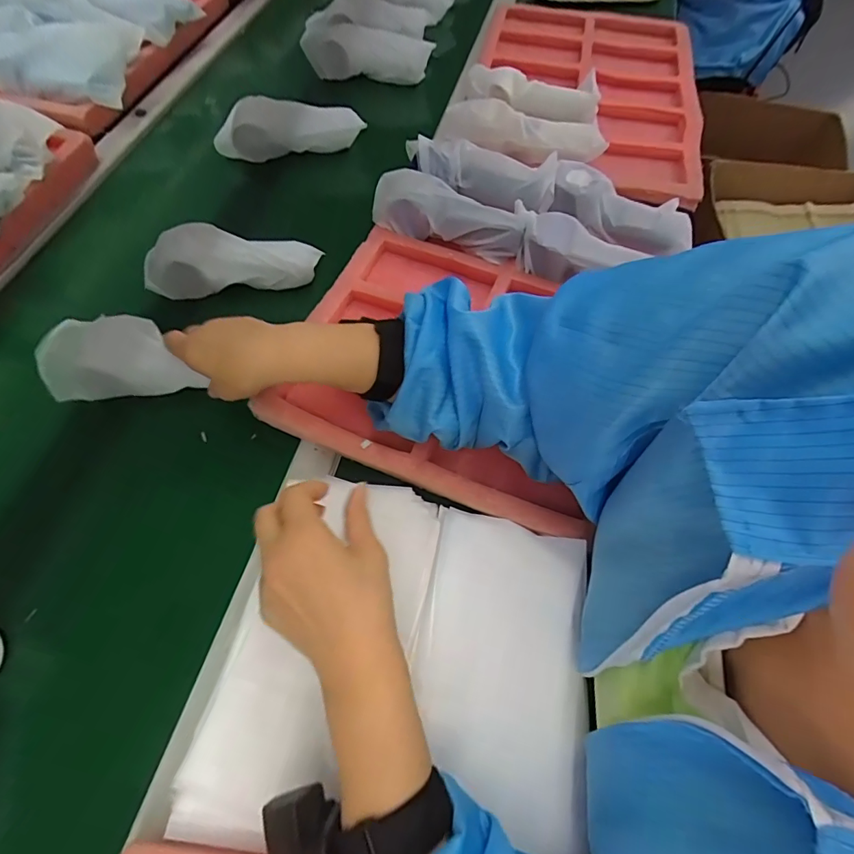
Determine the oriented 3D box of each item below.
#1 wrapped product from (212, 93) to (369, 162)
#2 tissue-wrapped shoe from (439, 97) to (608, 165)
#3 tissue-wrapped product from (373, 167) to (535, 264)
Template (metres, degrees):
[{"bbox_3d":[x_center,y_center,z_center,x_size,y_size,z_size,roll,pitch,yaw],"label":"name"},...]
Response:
[{"bbox_3d":[-0.183,-0.399,0.619,0.196,0.058,0.034,-9,62,-6],"label":"wrapped product"},{"bbox_3d":[0.128,-0.386,0.610,0.208,0.050,0.051,11,62,5],"label":"tissue-wrapped shoe"},{"bbox_3d":[0.025,-0.240,0.530,0.178,0.062,0.062,20,63,9],"label":"tissue-wrapped product"}]

